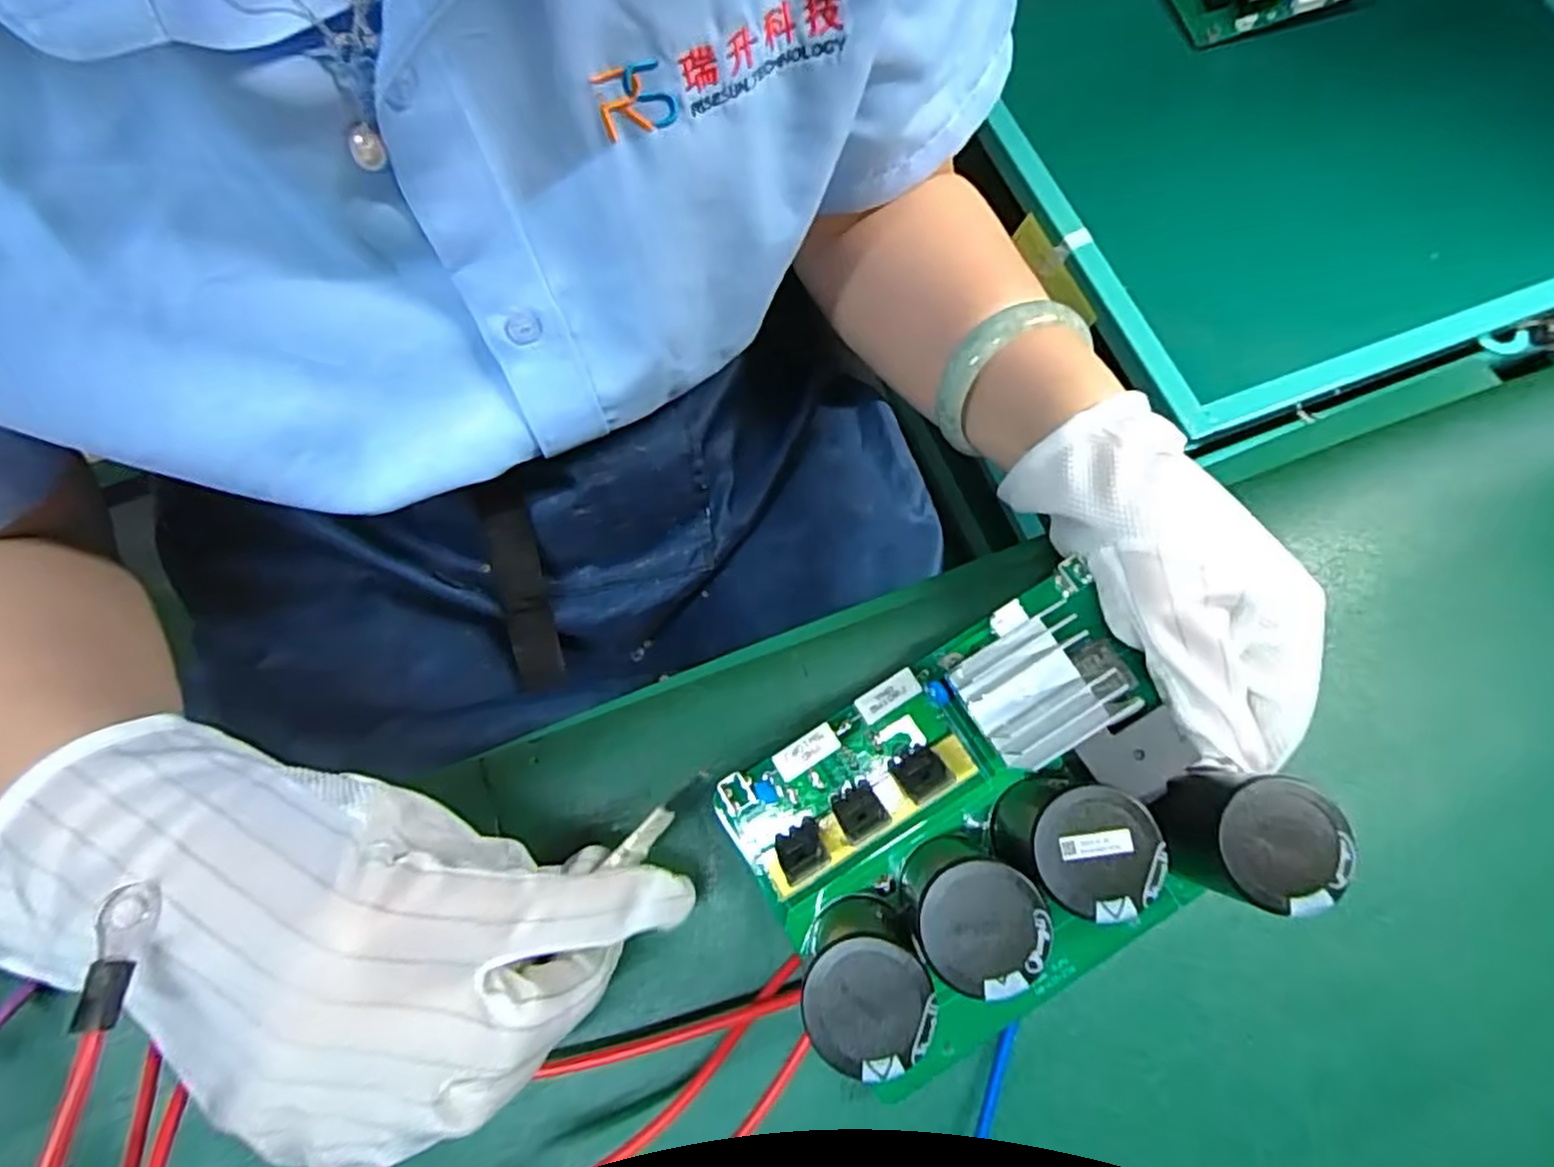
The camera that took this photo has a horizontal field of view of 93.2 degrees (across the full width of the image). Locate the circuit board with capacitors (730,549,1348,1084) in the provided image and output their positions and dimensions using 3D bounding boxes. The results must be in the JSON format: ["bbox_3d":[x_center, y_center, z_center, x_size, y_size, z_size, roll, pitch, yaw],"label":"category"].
[{"bbox_3d":[0.062,0.067,0.224,0.142,0.067,0.100,-24,73,-10],"label":"circuit board with capacitors"}]

